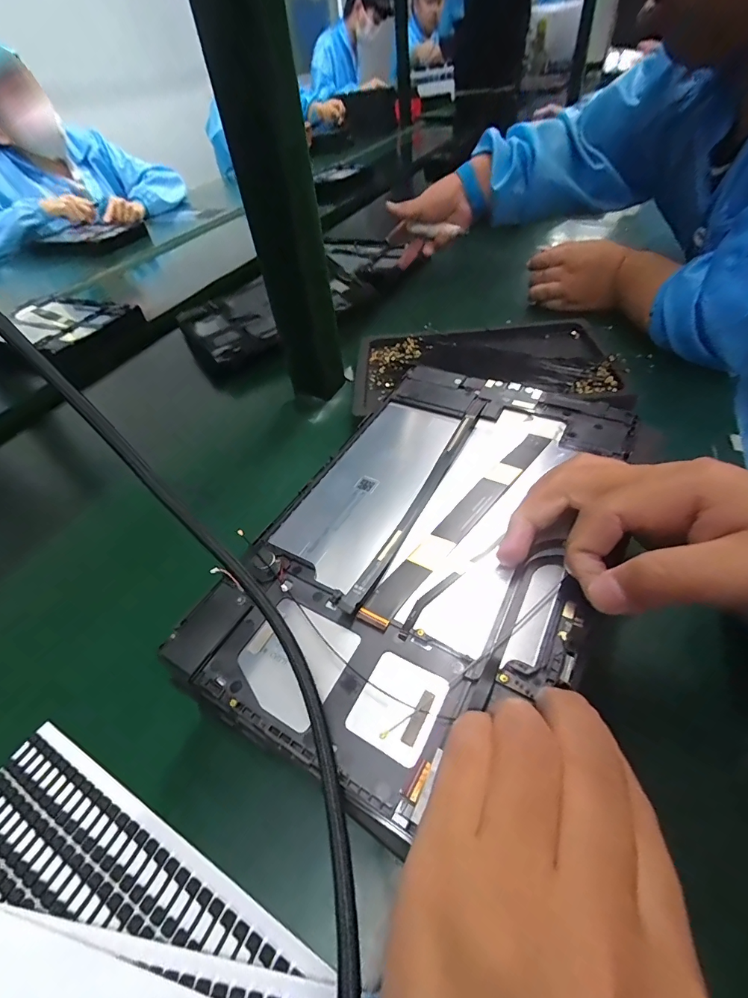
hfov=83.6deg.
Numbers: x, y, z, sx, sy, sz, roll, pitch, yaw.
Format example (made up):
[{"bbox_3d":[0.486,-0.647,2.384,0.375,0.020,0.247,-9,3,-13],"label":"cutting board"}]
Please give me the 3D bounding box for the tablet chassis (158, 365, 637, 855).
[{"bbox_3d":[0.031,0.010,0.206,0.143,0.013,0.233,20,52,25],"label":"tablet chassis"}]

